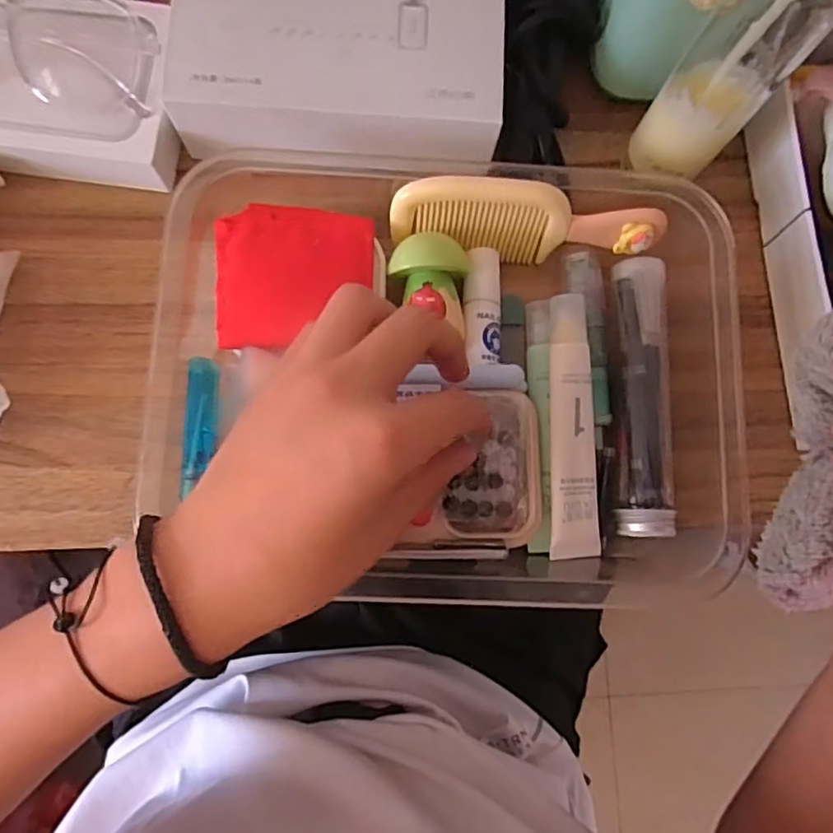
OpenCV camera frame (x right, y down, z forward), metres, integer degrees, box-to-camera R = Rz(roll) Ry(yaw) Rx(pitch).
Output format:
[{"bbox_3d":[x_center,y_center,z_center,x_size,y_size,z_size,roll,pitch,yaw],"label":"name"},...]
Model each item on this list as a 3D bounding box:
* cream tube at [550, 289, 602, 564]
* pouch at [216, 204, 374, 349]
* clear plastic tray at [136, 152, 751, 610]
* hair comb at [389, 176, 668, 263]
[{"bbox_3d":[0.074,0.004,0.290,0.025,0.013,0.124,-3,81,-4],"label":"cream tube"},{"bbox_3d":[-0.058,-0.067,0.288,0.073,0.004,0.069,-1,81,-3],"label":"pouch"},{"bbox_3d":[0.021,-0.021,0.296,0.277,0.045,0.211,6,81,-2],"label":"clear plastic tray"},{"bbox_3d":[0.054,-0.095,0.303,0.132,0.047,0.012,5,49,0],"label":"hair comb"}]

